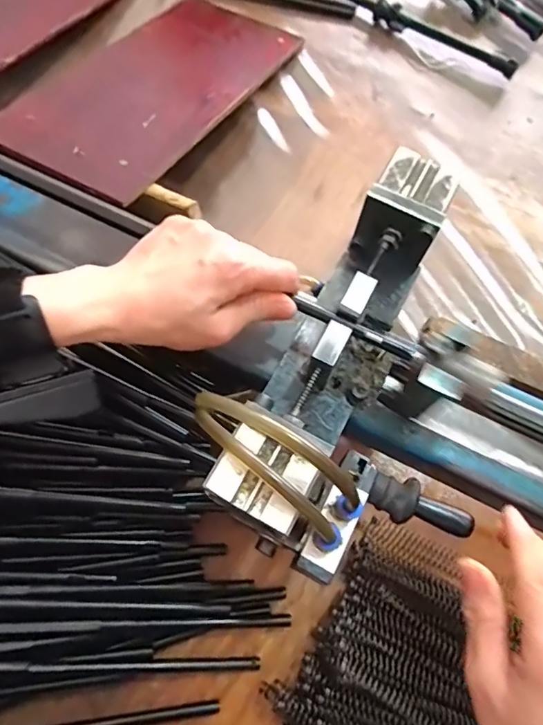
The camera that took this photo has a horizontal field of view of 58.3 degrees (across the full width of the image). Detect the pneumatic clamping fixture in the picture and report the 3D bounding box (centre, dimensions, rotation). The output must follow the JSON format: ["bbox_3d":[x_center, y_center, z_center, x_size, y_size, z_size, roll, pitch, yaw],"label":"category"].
[{"bbox_3d":[0.079,0.000,0.325,0.140,0.076,0.274,22,70,6],"label":"pneumatic clamping fixture"}]

